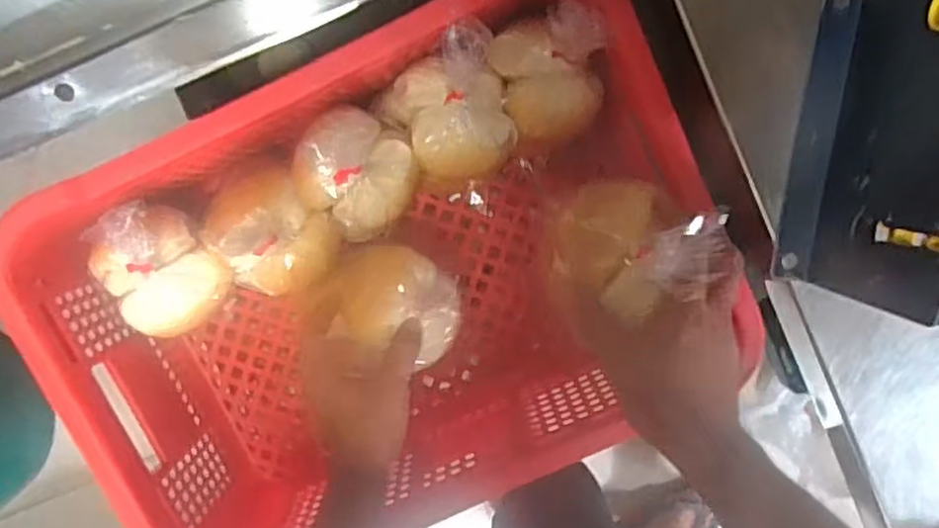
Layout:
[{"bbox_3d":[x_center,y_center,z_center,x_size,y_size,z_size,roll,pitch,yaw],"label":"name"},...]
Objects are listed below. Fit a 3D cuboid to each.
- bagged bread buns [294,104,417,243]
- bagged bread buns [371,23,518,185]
[{"bbox_3d":[-0.093,-0.072,0.561,0.098,0.081,0.093,29,98,-5],"label":"bagged bread buns"},{"bbox_3d":[-0.011,-0.116,0.542,0.095,0.088,0.107,-34,98,5],"label":"bagged bread buns"}]

